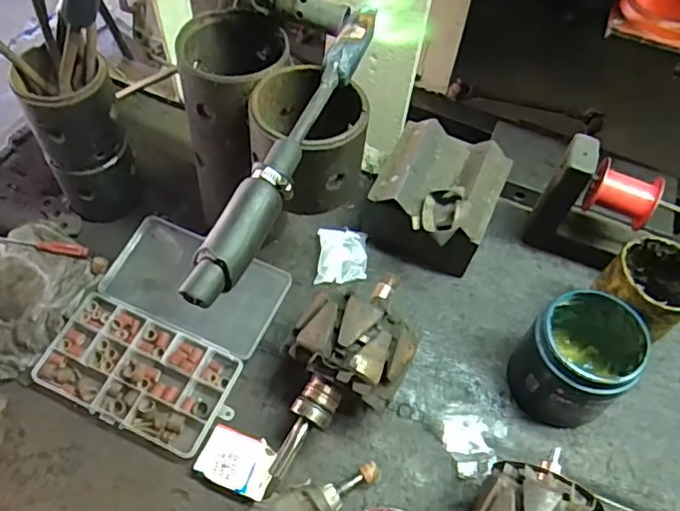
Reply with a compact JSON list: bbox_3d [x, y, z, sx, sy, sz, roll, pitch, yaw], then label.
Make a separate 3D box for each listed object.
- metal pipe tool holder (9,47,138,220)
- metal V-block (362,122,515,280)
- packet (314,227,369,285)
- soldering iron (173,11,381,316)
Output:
[{"bbox_3d":[-0.249,-0.110,0.578,0.076,0.174,0.071,2,56,-3],"label":"metal pipe tool holder"},{"bbox_3d":[0.096,-0.049,0.613,0.117,0.098,0.141,23,57,11],"label":"metal V-block"},{"bbox_3d":[0.002,0.002,0.617,0.052,0.018,0.059,3,56,-2],"label":"packet"},{"bbox_3d":[-0.028,-0.078,0.394,0.027,0.029,0.262,22,57,10],"label":"soldering iron"}]

